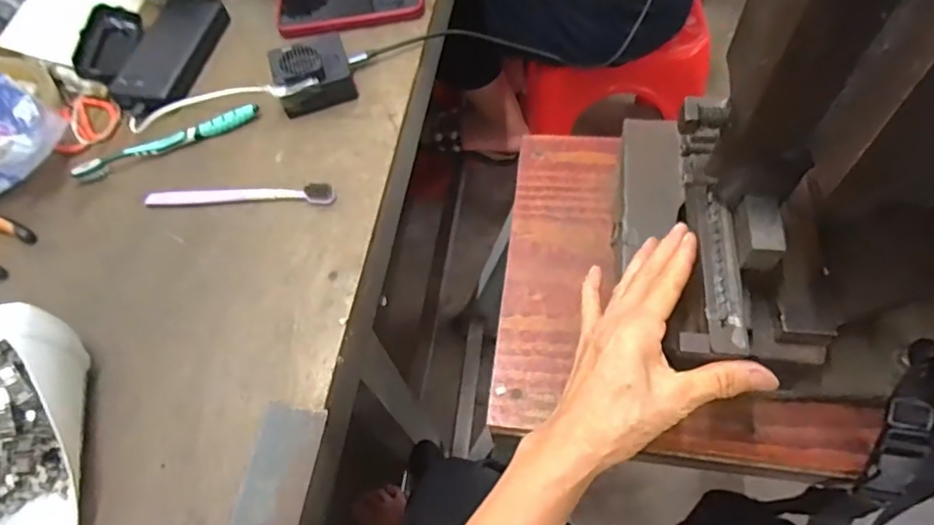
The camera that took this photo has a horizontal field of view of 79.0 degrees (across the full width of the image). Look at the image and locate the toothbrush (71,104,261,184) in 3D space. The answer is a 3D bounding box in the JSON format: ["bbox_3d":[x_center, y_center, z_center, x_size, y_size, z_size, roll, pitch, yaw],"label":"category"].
[{"bbox_3d":[-0.298,-0.121,0.569,0.182,0.013,0.018,-24,62,-10],"label":"toothbrush"}]

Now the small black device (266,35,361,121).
[{"bbox_3d":[-0.161,-0.194,0.577,0.083,0.047,0.077,-16,61,-6],"label":"small black device"}]

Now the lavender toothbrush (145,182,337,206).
[{"bbox_3d":[-0.212,-0.064,0.527,0.180,0.015,0.019,1,60,4],"label":"lavender toothbrush"}]

